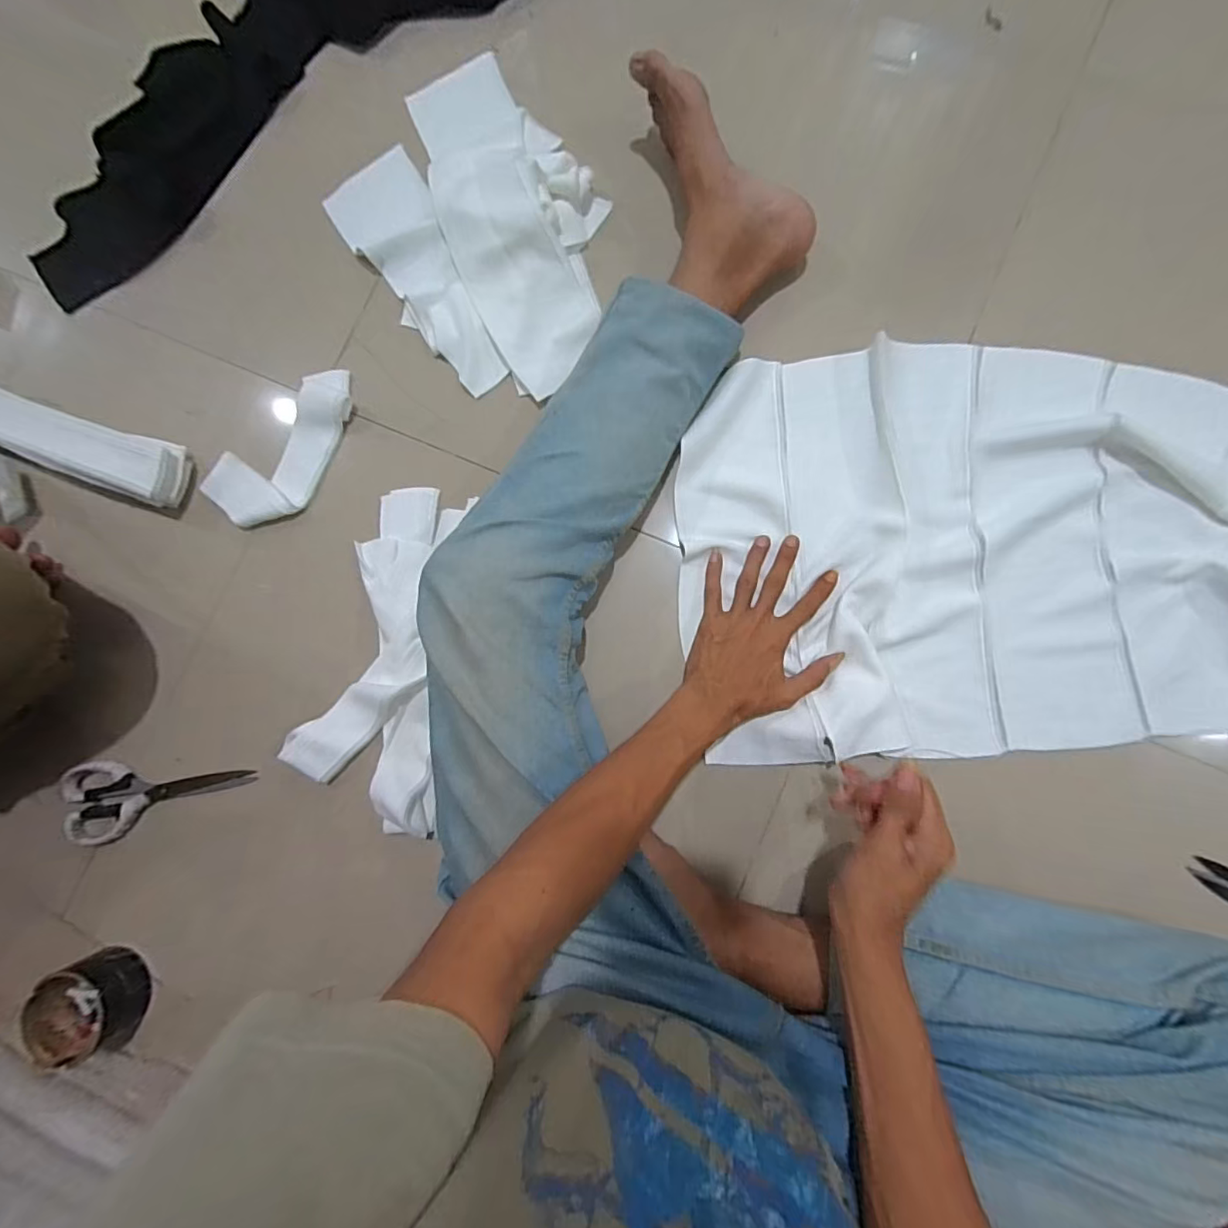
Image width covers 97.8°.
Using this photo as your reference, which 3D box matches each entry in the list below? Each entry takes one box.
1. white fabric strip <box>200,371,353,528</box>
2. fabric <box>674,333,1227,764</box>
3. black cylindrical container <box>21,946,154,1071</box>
[{"bbox_3d":[-0.344,-0.172,0.558,0.103,0.025,0.190,44,90,9],"label":"white fabric strip"},{"bbox_3d":[0.477,-0.040,0.443,0.846,0.064,0.452,11,84,9],"label":"fabric"},{"bbox_3d":[-0.499,0.375,0.512,0.088,0.044,0.087,-1,83,6],"label":"black cylindrical container"}]

